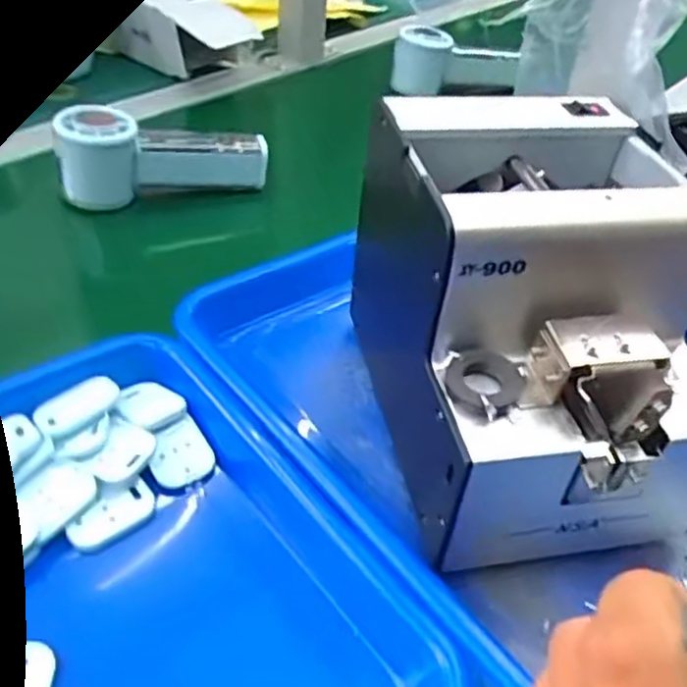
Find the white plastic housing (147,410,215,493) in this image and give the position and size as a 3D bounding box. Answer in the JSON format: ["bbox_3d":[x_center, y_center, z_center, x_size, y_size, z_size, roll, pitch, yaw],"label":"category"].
[{"bbox_3d":[-0.080,0.054,0.337,0.030,0.005,0.032,-25,67,-22],"label":"white plastic housing"}]

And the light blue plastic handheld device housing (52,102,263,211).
[{"bbox_3d":[-0.133,-0.147,0.519,0.147,0.071,0.043,-8,42,-15],"label":"light blue plastic handheld device housing"}]

